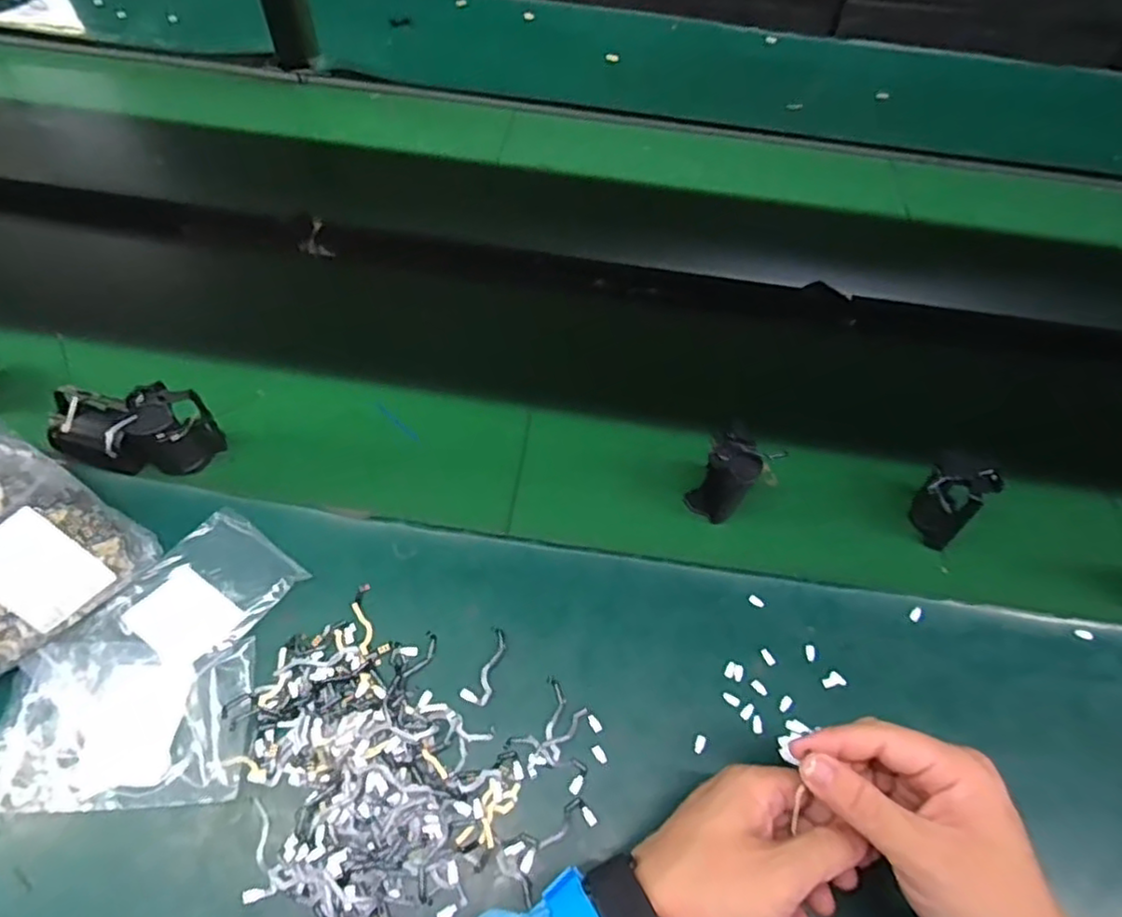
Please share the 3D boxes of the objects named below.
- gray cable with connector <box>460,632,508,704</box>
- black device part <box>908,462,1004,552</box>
[{"bbox_3d":[-0.047,0.139,0.438,0.018,0.004,0.050,23,58,12],"label":"gray cable with connector"},{"bbox_3d":[0.297,0.036,0.508,0.034,0.076,0.041,-37,65,-24],"label":"black device part"}]

